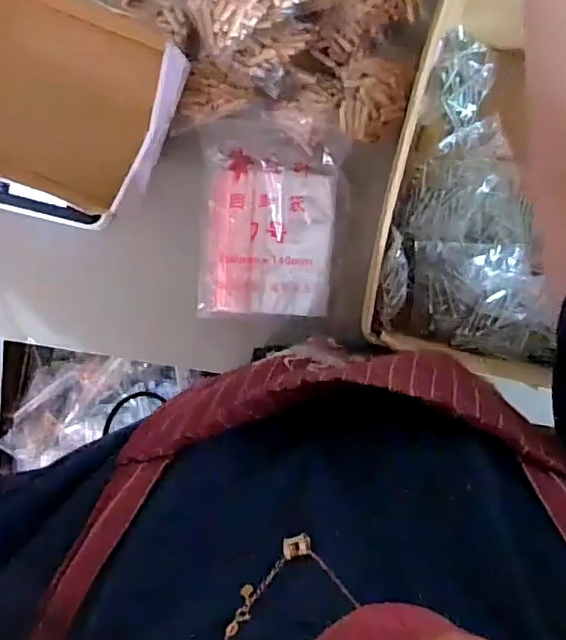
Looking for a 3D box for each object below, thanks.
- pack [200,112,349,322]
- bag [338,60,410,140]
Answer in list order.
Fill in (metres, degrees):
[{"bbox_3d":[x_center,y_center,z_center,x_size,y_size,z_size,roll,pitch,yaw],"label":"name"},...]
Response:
[{"bbox_3d":[-0.015,-0.100,0.573,0.134,0.031,0.196,4,98,3],"label":"pack"},{"bbox_3d":[0.085,-0.206,0.537,0.062,0.030,0.074,4,98,3],"label":"bag"}]

